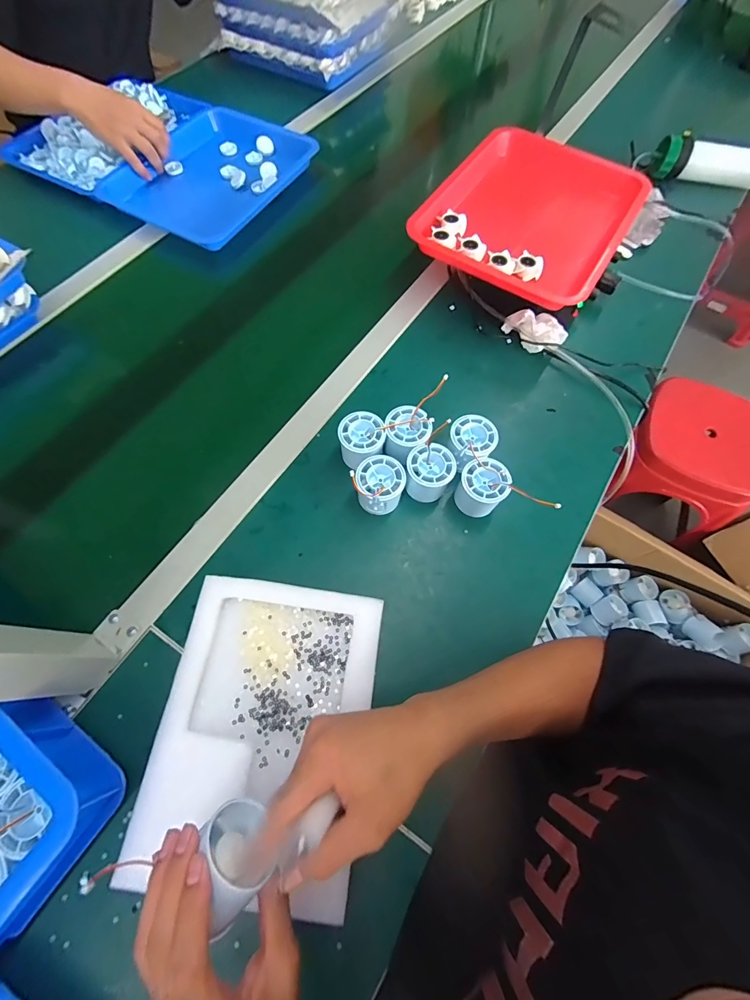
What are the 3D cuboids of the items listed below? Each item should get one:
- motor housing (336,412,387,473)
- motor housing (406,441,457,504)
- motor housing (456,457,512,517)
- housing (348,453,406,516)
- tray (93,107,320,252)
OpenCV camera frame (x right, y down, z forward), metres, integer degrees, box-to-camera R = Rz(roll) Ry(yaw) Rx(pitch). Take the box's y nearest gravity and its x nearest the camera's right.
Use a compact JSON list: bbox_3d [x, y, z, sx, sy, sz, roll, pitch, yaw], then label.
[{"bbox_3d":[-0.015,-0.067,0.486,0.053,0.051,0.062,-13,69,-7],"label":"motor housing"},{"bbox_3d":[0.065,-0.032,0.475,0.053,0.053,0.056,1,68,-1],"label":"motor housing"},{"bbox_3d":[0.125,-0.013,0.468,0.053,0.056,0.051,1,68,-1],"label":"motor housing"},{"bbox_3d":[0.004,-0.016,0.467,0.058,0.053,0.055,1,68,-1],"label":"housing"},{"bbox_3d":[-0.290,-0.582,0.710,0.266,0.036,0.327,28,70,10],"label":"tray"}]

